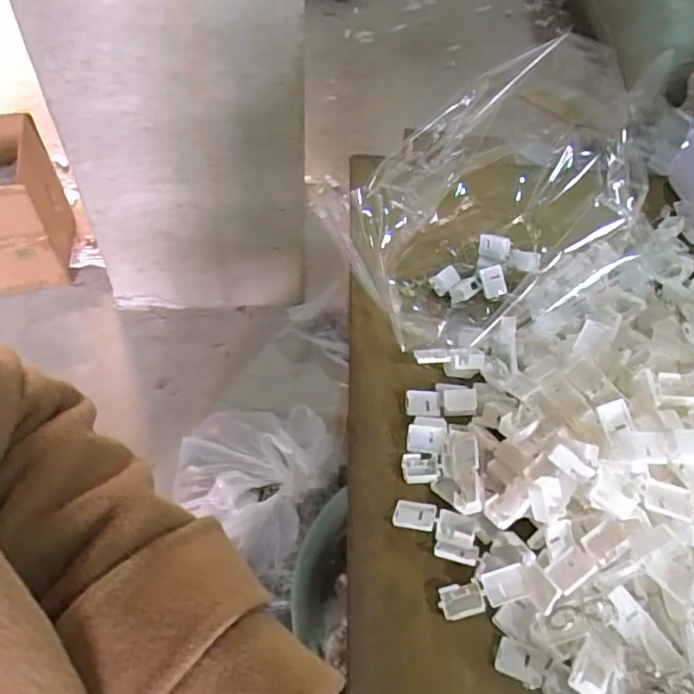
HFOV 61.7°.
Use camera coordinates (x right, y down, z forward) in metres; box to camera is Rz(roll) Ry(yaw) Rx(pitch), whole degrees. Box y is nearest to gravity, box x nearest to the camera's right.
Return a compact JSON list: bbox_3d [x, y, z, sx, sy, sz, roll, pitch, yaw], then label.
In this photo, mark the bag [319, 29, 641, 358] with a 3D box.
[{"bbox_3d":[0.131,-0.131,0.481,0.253,0.183,0.147,-33,61,-26],"label":"bag"}]

